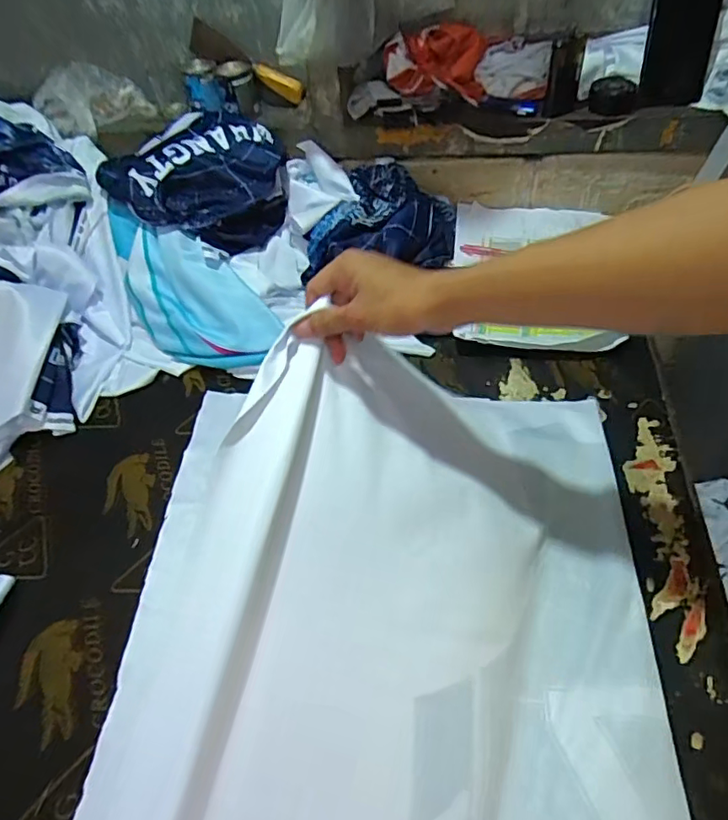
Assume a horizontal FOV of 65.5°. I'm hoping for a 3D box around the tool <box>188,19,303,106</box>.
[{"bbox_3d":[-0.165,-0.496,0.810,0.171,0.048,0.018,27,53,-3],"label":"tool"}]

